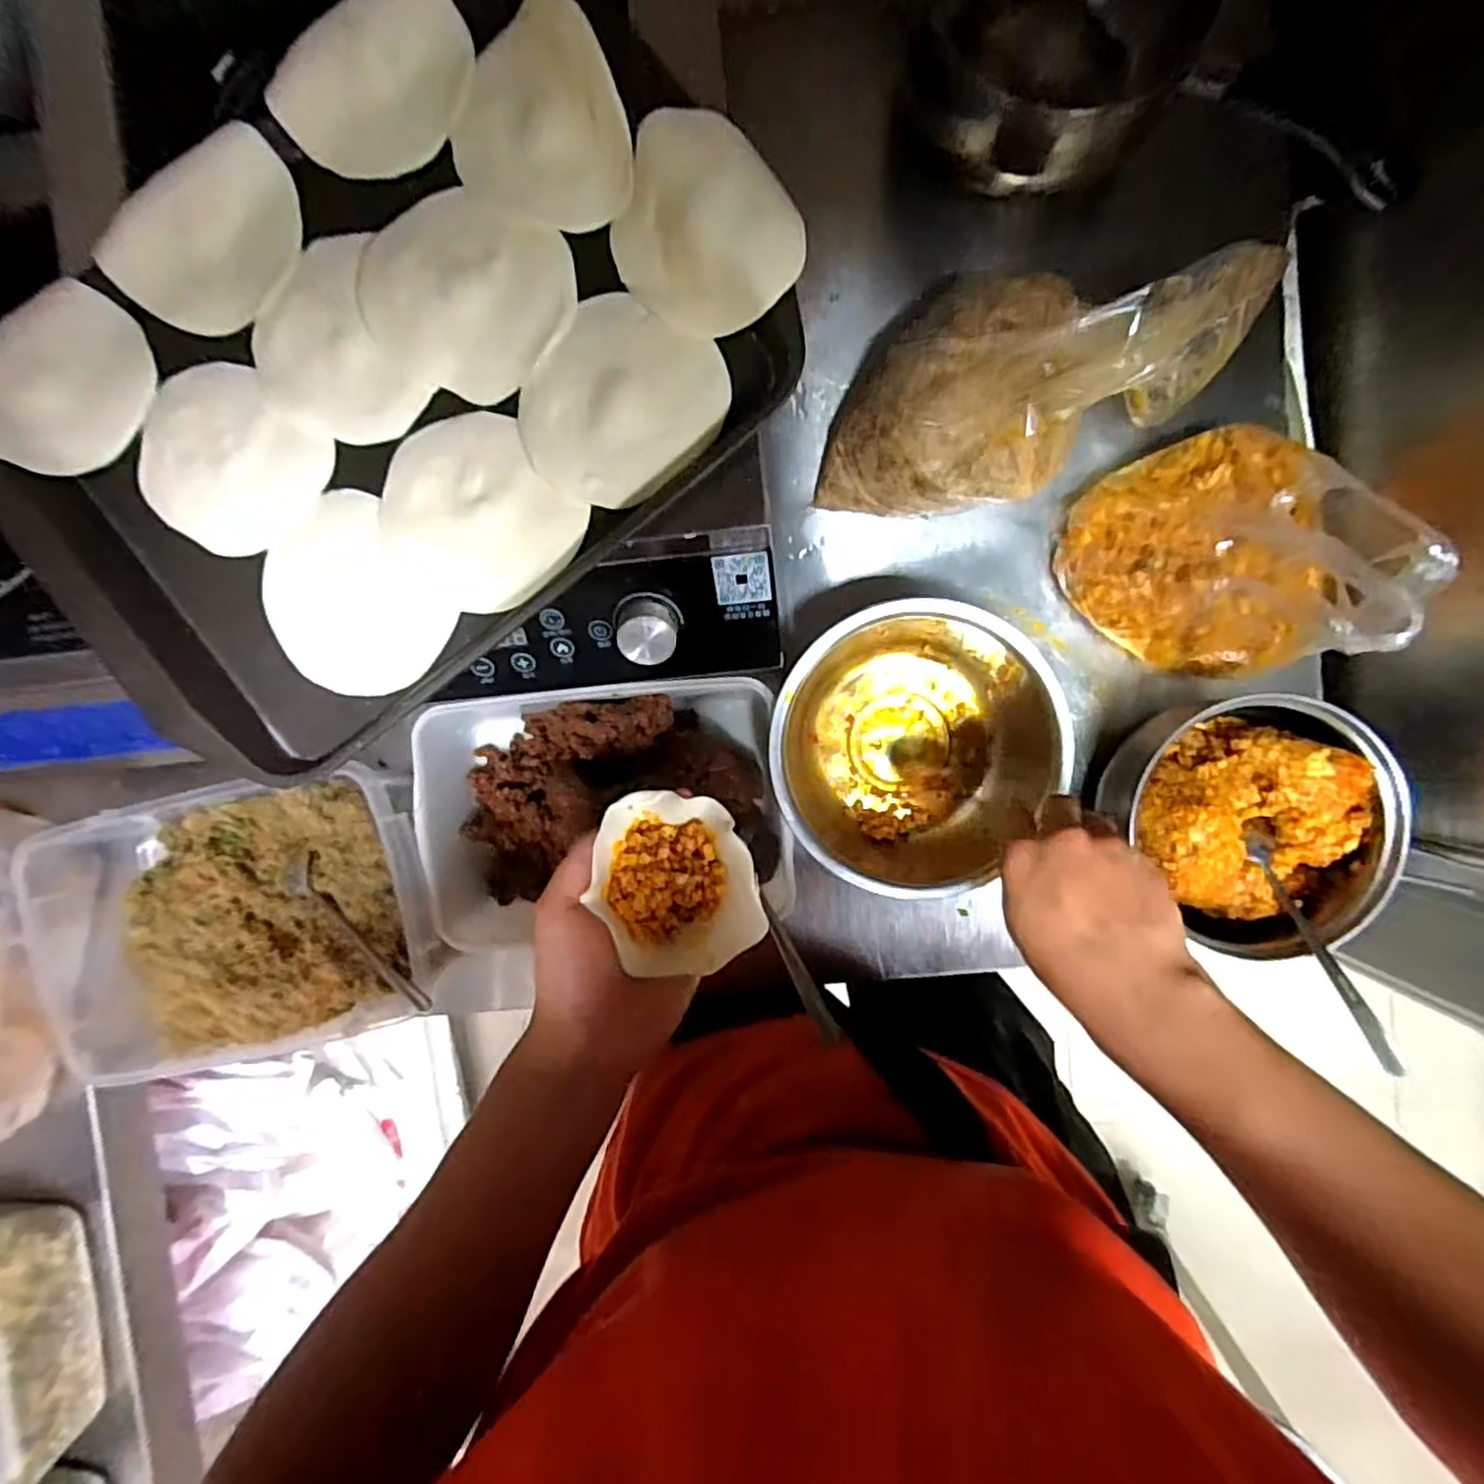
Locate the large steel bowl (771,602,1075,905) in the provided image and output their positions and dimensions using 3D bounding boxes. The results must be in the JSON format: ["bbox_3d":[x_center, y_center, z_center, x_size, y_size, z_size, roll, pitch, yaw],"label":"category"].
[{"bbox_3d":[0.125,0.002,0.557,0.197,0.093,0.199,0,94,3],"label":"large steel bowl"}]

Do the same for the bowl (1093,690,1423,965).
[{"bbox_3d":[0.374,0.058,0.531,0.165,0.084,0.167,0,94,3],"label":"bowl"}]

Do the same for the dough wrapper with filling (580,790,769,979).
[{"bbox_3d":[-0.034,0.078,0.397,0.080,0.036,0.102,-13,93,4],"label":"dough wrapper with filling"}]

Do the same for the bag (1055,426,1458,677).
[{"bbox_3d":[0.328,-0.135,0.483,0.171,0.159,0.173,0,94,3],"label":"bag"}]

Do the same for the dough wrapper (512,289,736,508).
[{"bbox_3d":[-0.068,-0.185,0.404,0.097,0.011,0.105,0,94,3],"label":"dough wrapper"}]

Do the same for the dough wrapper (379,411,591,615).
[{"bbox_3d":[-0.151,-0.128,0.406,0.097,0.004,0.109,-40,91,5],"label":"dough wrapper"}]

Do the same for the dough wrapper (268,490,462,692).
[{"bbox_3d":[-0.222,-0.077,0.412,0.089,0.007,0.105,-35,91,5],"label":"dough wrapper"}]

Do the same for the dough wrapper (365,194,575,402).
[{"bbox_3d":[-0.153,-0.247,0.401,0.115,0.004,0.098,25,95,1],"label":"dough wrapper"}]

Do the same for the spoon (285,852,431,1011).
[{"bbox_3d":[-0.295,0.147,0.560,0.164,0.018,0.035,39,95,14],"label":"spoon"}]

